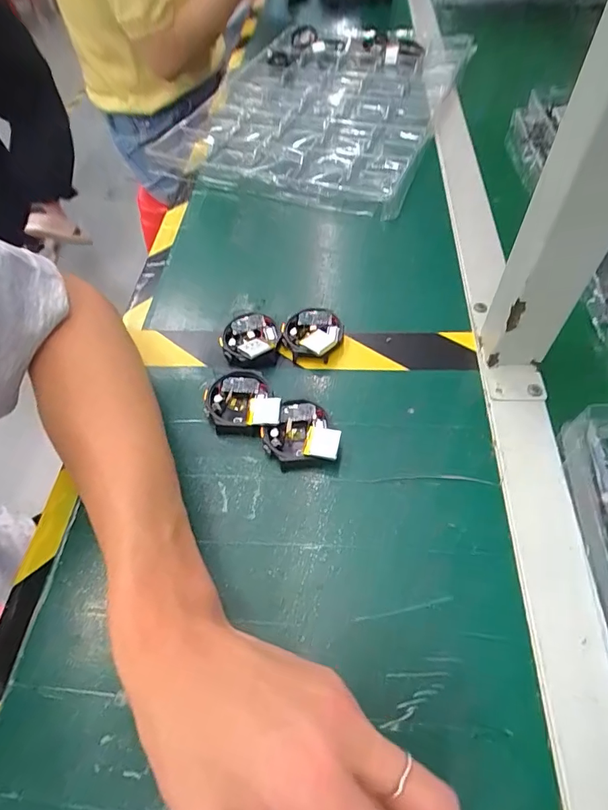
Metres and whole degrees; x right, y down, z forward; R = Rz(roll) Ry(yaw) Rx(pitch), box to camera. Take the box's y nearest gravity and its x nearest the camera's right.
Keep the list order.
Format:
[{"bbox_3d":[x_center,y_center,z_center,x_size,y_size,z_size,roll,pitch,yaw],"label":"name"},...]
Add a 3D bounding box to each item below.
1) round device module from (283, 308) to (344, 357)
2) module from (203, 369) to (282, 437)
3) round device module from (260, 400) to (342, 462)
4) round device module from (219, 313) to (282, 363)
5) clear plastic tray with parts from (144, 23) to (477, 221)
[{"bbox_3d":[0.007,-0.057,0.360,0.046,0.016,0.046,-2,56,3],"label":"round device module"},{"bbox_3d":[-0.045,-0.003,0.326,0.054,0.011,0.055,-2,56,3],"label":"module"},{"bbox_3d":[-0.002,0.019,0.307,0.052,0.016,0.044,2,56,5],"label":"round device module"},{"bbox_3d":[-0.045,-0.053,0.358,0.045,0.015,0.048,-2,56,3],"label":"round device module"},{"bbox_3d":[0.029,-0.431,0.618,0.333,0.038,0.510,18,59,16],"label":"clear plastic tray with parts"}]

